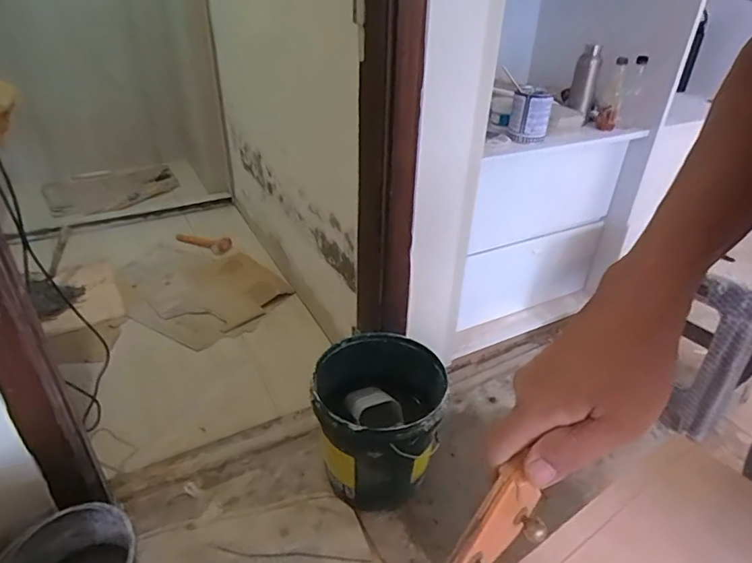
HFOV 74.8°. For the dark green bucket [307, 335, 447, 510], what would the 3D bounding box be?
[{"bbox_3d":[0.001,0.344,1.178,0.283,0.312,0.299,2,33,-1],"label":"dark green bucket"}]

